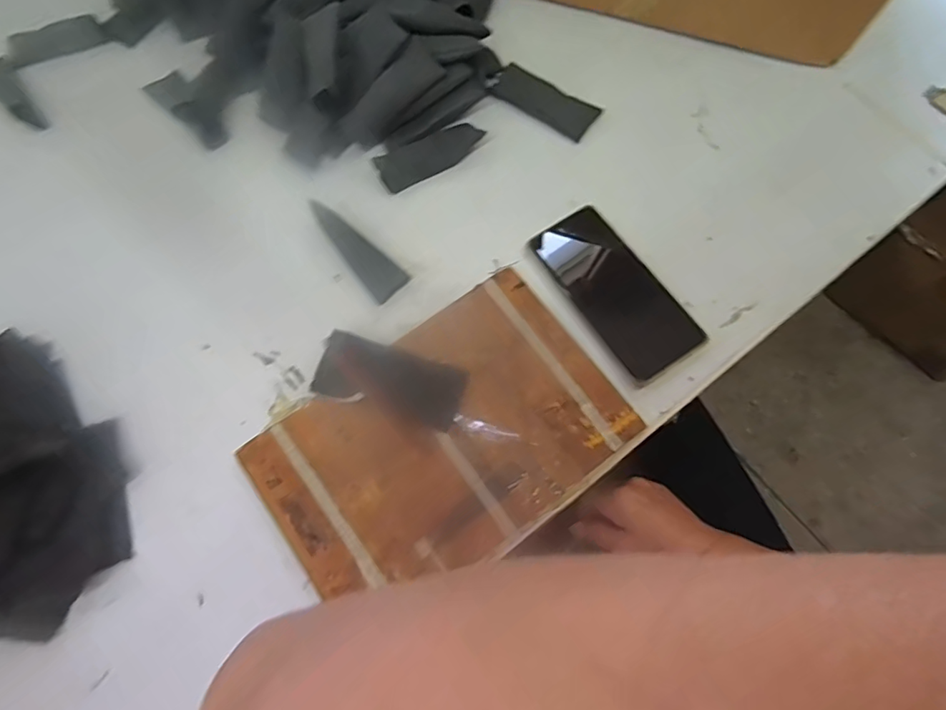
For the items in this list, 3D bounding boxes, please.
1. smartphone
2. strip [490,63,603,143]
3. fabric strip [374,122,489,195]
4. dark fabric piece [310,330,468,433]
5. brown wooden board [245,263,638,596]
[{"bbox_3d":[0.121,-0.057,0.457,0.072,0.008,0.158,-32,75,-10],"label":"smartphone"},{"bbox_3d":[0.071,-0.255,0.531,0.103,0.005,0.041,31,74,9],"label":"strip"},{"bbox_3d":[-0.040,-0.190,0.505,0.101,0.008,0.036,-26,91,-3],"label":"fabric strip"},{"bbox_3d":[-0.066,0.020,0.427,0.117,0.010,0.051,17,75,3],"label":"dark fabric piece"},{"bbox_3d":[-0.023,0.066,0.415,0.268,0.005,0.174,-35,76,-11],"label":"brown wooden board"}]

